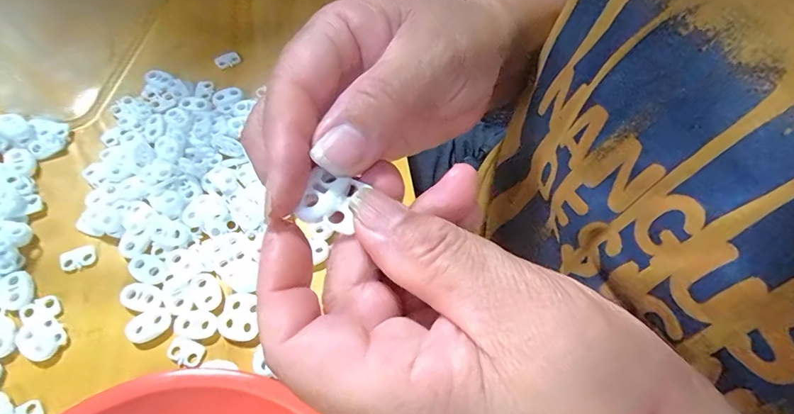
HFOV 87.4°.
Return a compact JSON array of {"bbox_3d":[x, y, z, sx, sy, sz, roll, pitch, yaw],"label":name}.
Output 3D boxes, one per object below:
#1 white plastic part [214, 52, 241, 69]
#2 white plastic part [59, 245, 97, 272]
[{"bbox_3d":[-0.132,-0.115,0.324,0.018,0.008,0.007,-22,66,-15],"label":"white plastic part"},{"bbox_3d":[-0.190,0.030,0.247,0.019,0.004,0.014,-20,66,-14],"label":"white plastic part"}]

